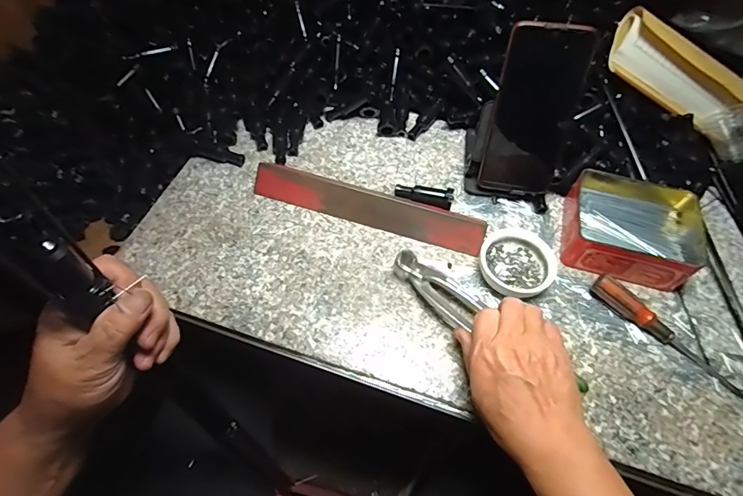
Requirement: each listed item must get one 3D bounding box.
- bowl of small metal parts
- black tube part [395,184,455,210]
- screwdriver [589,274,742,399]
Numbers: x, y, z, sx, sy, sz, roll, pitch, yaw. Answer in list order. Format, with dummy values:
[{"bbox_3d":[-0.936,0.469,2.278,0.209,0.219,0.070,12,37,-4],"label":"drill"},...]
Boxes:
[{"bbox_3d":[0.146,0.015,0.430,0.070,0.020,0.074,0,58,-1],"label":"bowl of small metal parts"},{"bbox_3d":[0.059,-0.060,0.477,0.065,0.017,0.021,14,58,8],"label":"black tube part"},{"bbox_3d":[0.274,0.082,0.396,0.020,0.020,0.151,-40,66,-23],"label":"screwdriver"}]

